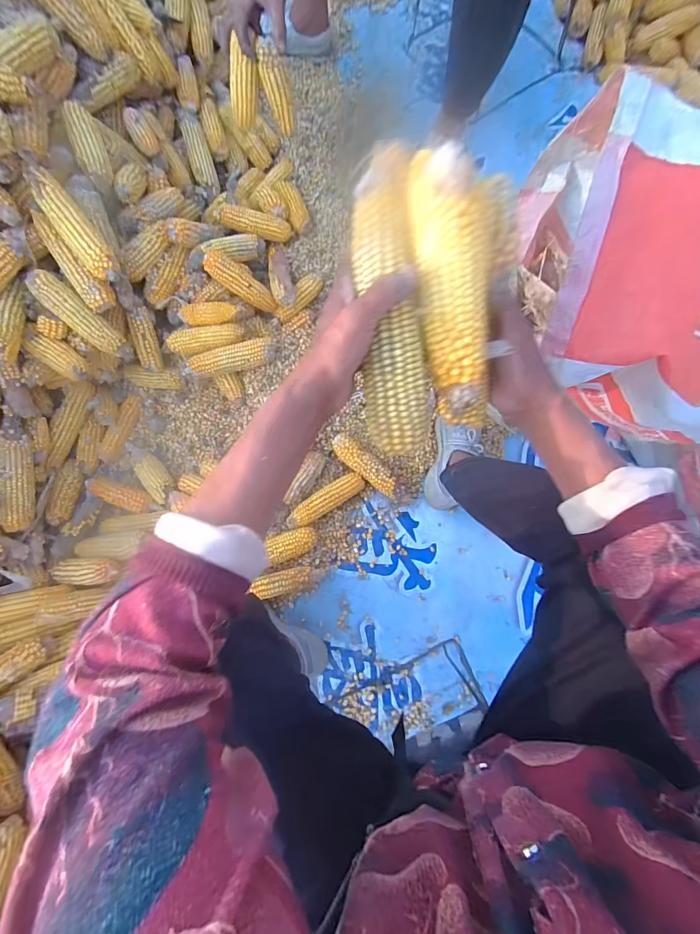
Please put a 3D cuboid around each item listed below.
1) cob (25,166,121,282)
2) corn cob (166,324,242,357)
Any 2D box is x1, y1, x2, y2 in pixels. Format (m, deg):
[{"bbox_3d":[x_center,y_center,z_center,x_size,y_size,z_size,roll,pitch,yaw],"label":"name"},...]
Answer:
[{"bbox_3d":[-0.424,-0.368,0.600,0.051,0.039,0.162,-36,107,-8],"label":"cob"},{"bbox_3d":[-0.275,-0.244,0.746,0.144,0.044,0.038,-20,78,-21],"label":"corn cob"}]

